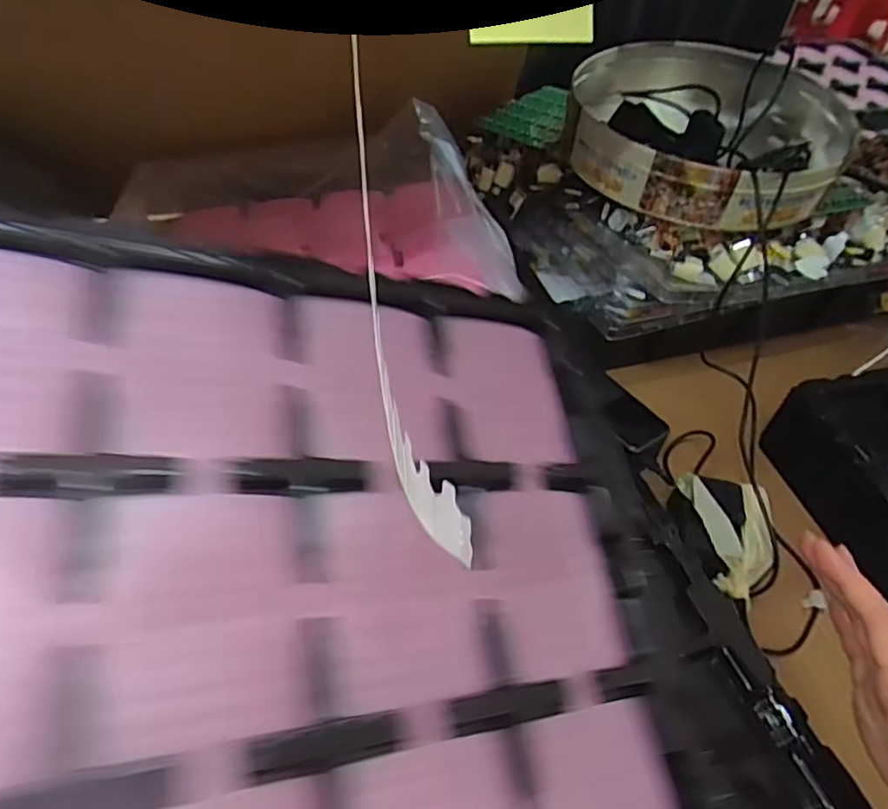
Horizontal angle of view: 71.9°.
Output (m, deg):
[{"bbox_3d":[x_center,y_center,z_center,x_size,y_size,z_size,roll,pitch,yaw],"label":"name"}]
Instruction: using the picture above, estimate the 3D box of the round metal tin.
[{"bbox_3d":[0.262,-0.286,0.618,0.265,0.081,0.280,3,49,-3],"label":"round metal tin"}]

